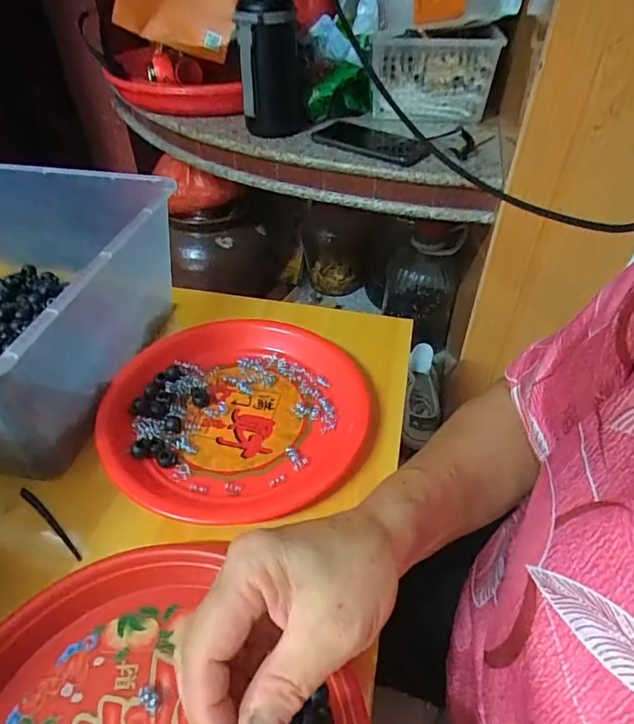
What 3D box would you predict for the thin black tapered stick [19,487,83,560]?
[{"bbox_3d":[-0.203,0.123,0.377,0.075,0.007,0.007,38,54,18],"label":"thin black tapered stick"}]

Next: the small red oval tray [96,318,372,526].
[{"bbox_3d":[-0.069,0.042,0.440,0.220,0.027,0.218,-1,43,-1],"label":"small red oval tray"}]

